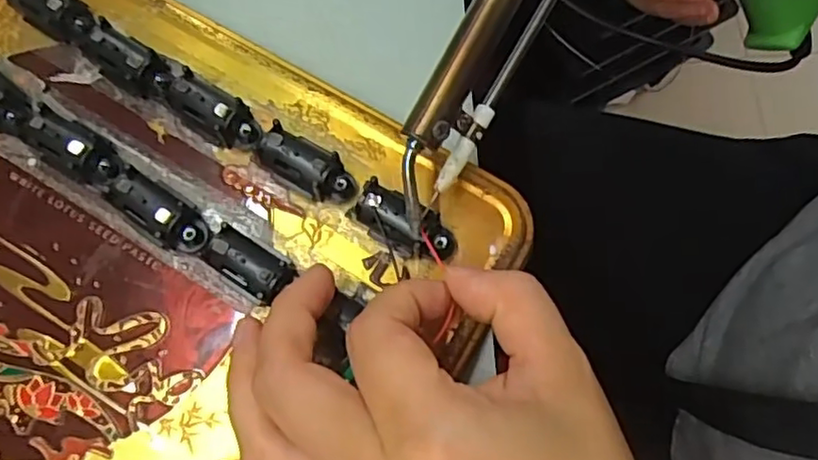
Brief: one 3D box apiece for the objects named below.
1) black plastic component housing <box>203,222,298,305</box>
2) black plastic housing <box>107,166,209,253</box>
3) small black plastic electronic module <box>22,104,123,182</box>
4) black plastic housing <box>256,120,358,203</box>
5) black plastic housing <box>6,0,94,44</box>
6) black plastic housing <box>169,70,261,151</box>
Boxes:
[{"bbox_3d":[-0.052,0.011,0.209,0.029,0.014,0.015,34,77,9],"label":"black plastic component housing"},{"bbox_3d":[-0.085,-0.008,0.214,0.040,0.014,0.015,37,78,10],"label":"black plastic housing"},{"bbox_3d":[-0.115,-0.028,0.221,0.034,0.016,0.016,34,77,9],"label":"small black plastic electronic module"},{"bbox_3d":[-0.035,-0.022,0.219,0.035,0.014,0.015,28,76,8],"label":"black plastic housing"},{"bbox_3d":[-0.132,-0.082,0.238,0.035,0.014,0.017,33,77,9],"label":"black plastic housing"},{"bbox_3d":[-0.068,-0.040,0.224,0.033,0.015,0.017,35,77,10],"label":"black plastic housing"}]

